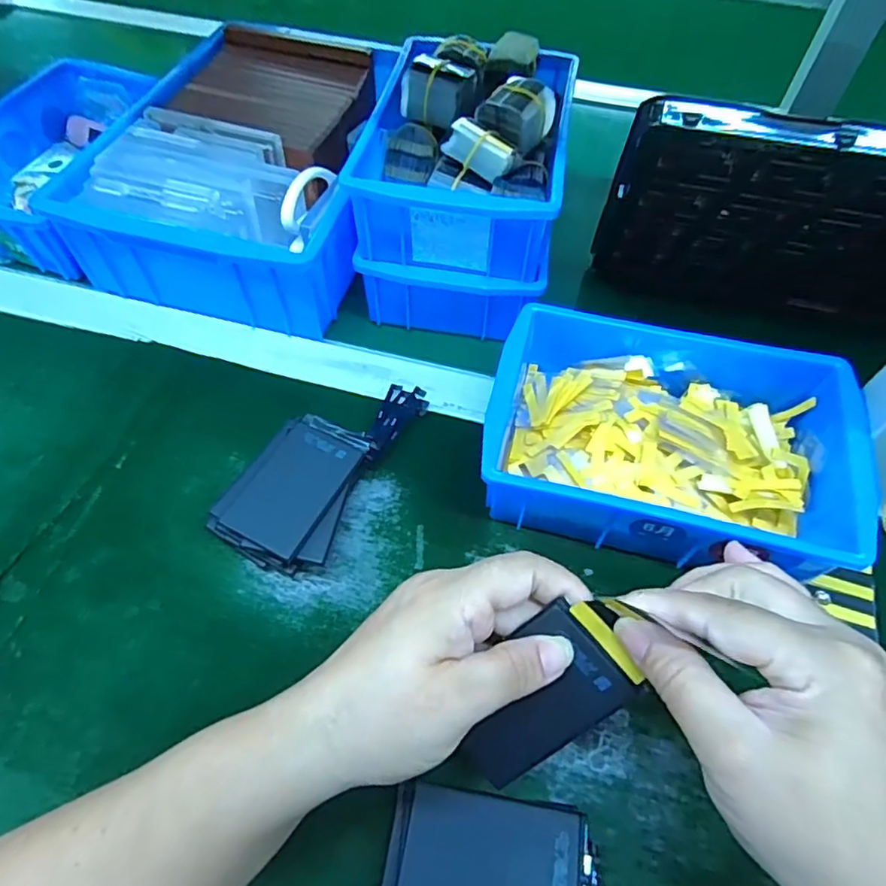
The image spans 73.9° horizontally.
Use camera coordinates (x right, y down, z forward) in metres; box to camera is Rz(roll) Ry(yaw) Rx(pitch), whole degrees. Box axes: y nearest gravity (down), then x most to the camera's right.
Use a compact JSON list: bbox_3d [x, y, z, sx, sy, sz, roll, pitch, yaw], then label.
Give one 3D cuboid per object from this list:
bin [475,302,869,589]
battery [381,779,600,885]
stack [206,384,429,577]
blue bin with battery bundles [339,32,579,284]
[{"bbox_3d":[0.133,-0.003,0.359,0.205,0.069,0.154,15,57,8],"label":"bin"},{"bbox_3d":[0.050,0.190,0.257,0.148,0.012,0.052,12,62,4],"label":"battery"},{"bbox_3d":[-0.071,0.010,0.363,0.065,0.035,0.145,22,58,12],"label":"stack"},{"bbox_3d":[0.019,-0.209,0.410,0.126,0.074,0.183,10,57,4],"label":"blue bin with battery bundles"}]

